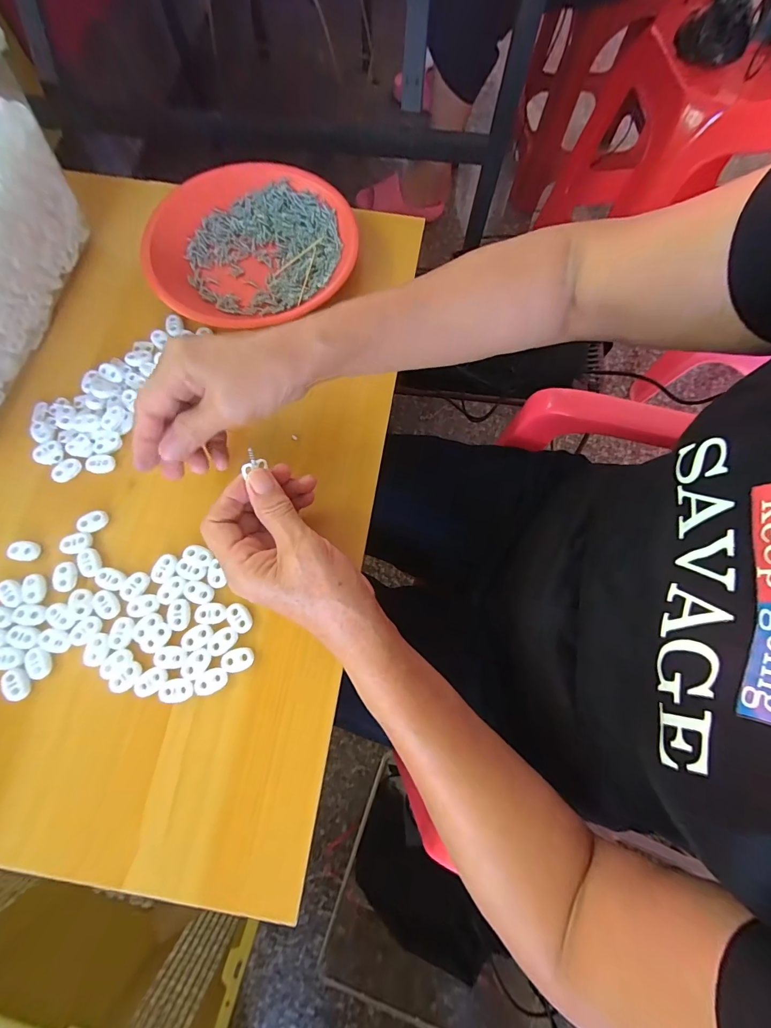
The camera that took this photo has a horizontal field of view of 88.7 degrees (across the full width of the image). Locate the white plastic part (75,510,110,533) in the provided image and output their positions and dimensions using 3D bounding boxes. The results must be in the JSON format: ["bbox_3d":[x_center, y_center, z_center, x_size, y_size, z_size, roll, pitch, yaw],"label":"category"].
[{"bbox_3d":[-0.231,0.006,0.312,0.022,0.007,0.014,-29,76,-10],"label":"white plastic part"}]

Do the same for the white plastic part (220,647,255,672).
[{"bbox_3d":[-0.107,0.105,0.283,0.024,0.004,0.015,-12,74,-5],"label":"white plastic part"}]

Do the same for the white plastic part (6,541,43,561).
[{"bbox_3d":[-0.279,0.028,0.305,0.022,0.005,0.016,10,73,2],"label":"white plastic part"}]

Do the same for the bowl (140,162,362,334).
[{"bbox_3d":[-0.128,-0.263,0.382,0.189,0.033,0.171,-19,74,-7],"label":"bowl"}]

